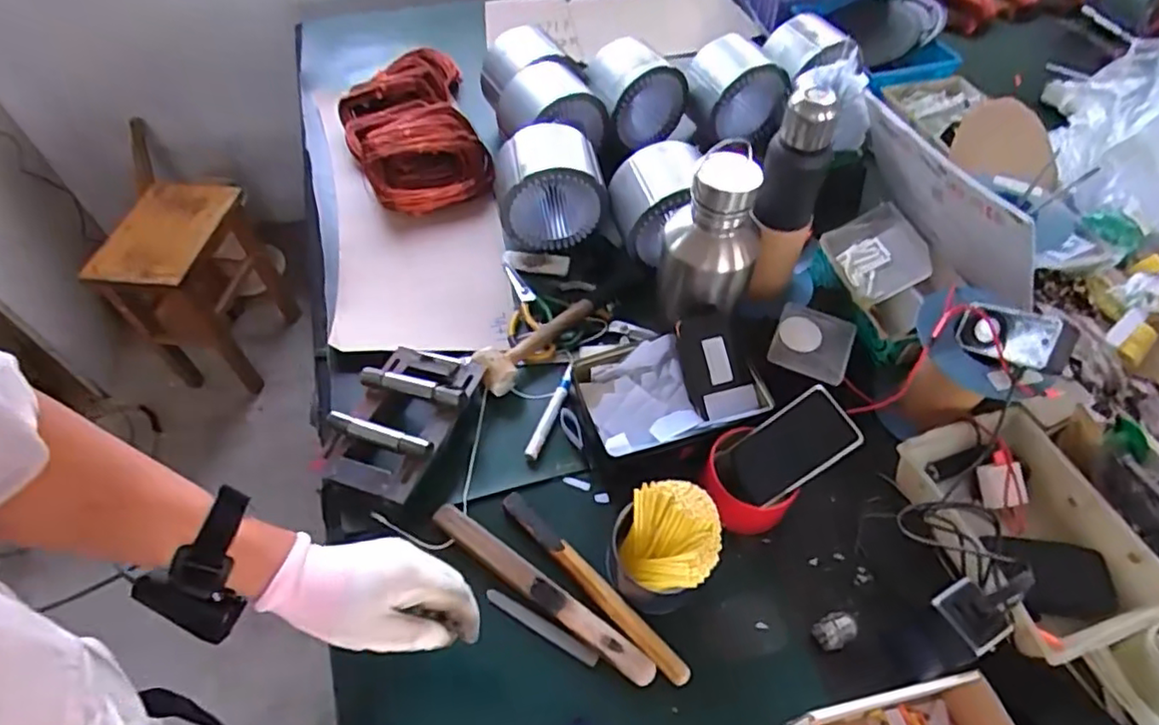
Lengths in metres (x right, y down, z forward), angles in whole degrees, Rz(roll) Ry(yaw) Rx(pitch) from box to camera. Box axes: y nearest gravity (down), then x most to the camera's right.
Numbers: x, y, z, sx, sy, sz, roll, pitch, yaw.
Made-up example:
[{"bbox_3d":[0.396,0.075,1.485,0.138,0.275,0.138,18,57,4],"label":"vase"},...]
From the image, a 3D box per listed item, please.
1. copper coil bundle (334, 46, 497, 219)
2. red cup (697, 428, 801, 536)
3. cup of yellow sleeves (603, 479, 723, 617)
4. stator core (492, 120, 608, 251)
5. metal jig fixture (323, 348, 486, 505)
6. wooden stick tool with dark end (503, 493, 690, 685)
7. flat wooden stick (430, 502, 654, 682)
[{"bbox_3d":[-0.287,-0.411,1.071,0.214,0.070,0.379,-13,55,-9],"label":"copper coil bundle"},{"bbox_3d":[0.182,0.141,0.711,0.088,0.060,0.103,-34,62,-24],"label":"red cup"},{"bbox_3d":[0.084,0.187,0.647,0.098,0.101,0.102,1,54,-1],"label":"cup of yellow sleeves"},{"bbox_3d":[-0.044,-0.263,0.931,0.153,0.132,0.133,-7,54,-5],"label":"stator core"},{"bbox_3d":[-0.214,0.064,0.750,0.145,0.057,0.194,17,55,11],"label":"metal jig fixture"},{"bbox_3d":[0.012,0.231,0.667,0.024,0.014,0.257,-38,63,-25],"label":"wooden stick tool with dark end"},{"bbox_3d":[-0.043,0.235,0.657,0.274,0.019,0.029,32,59,20],"label":"flat wooden stick"}]

